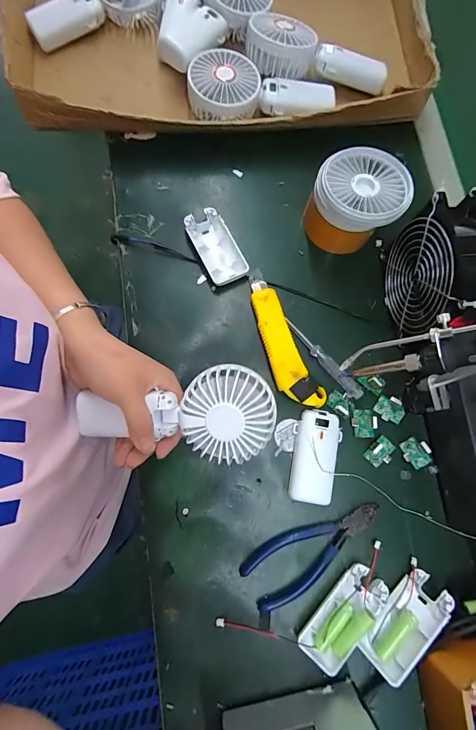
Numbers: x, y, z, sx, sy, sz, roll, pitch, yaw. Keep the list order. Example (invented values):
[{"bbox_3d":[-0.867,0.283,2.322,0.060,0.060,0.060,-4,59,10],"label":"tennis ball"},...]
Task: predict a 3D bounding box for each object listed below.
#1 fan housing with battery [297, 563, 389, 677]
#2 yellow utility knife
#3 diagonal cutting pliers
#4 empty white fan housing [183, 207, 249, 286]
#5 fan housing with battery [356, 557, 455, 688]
[{"bbox_3d":[0.101,0.239,0.334,0.045,0.023,0.093,42,79,6],"label":"fan housing with battery"},{"bbox_3d":[0.044,-0.025,0.392,0.041,0.018,0.158,-24,80,-8],"label":"yellow utility knife"},{"bbox_3d":[0.076,0.183,0.351,0.147,0.009,0.056,-28,81,-9],"label":"diagonal cutting pliers"},{"bbox_3d":[-0.026,-0.137,0.417,0.047,0.019,0.090,-25,80,-8],"label":"empty white fan housing"},{"bbox_3d":[0.158,0.243,0.334,0.095,0.025,0.049,-43,83,-11],"label":"fan housing with battery"}]

